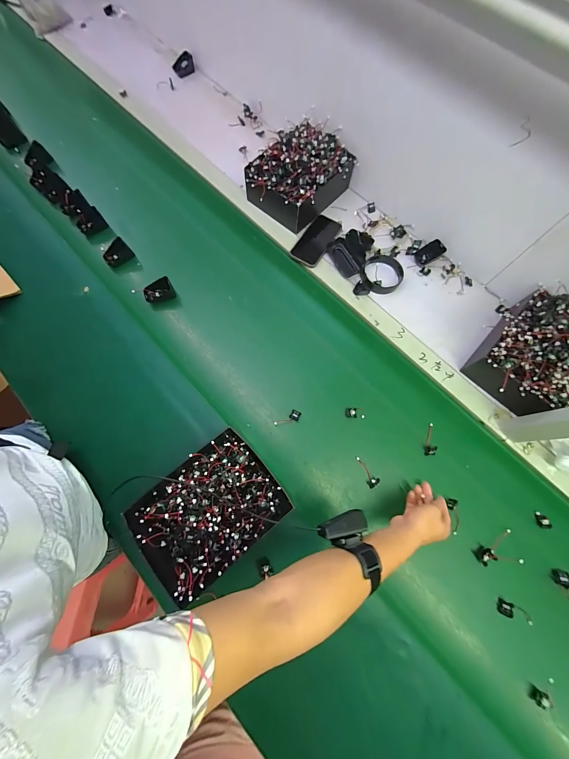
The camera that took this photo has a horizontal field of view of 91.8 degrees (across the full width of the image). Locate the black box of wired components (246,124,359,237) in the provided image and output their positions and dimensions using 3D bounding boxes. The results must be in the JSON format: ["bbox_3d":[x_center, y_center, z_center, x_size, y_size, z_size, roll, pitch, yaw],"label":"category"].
[{"bbox_3d":[0.036,-0.519,0.704,0.200,0.095,0.246,38,76,11],"label":"black box of wired components"}]

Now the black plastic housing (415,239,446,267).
[{"bbox_3d":[0.369,-0.322,0.702,0.069,0.016,0.042,-29,77,20],"label":"black plastic housing"}]

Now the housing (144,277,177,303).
[{"bbox_3d":[-0.299,-0.209,0.657,0.067,0.029,0.040,-27,76,-10],"label":"housing"}]

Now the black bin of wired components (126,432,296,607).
[{"bbox_3d":[-0.132,0.235,0.498,0.240,0.086,0.183,-37,76,-11],"label":"black bin of wired components"}]

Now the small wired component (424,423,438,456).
[{"bbox_3d":[0.309,0.126,0.576,0.021,0.010,0.068,16,74,3],"label":"small wired component"}]

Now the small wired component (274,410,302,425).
[{"bbox_3d":[0.007,0.079,0.582,0.059,0.013,0.025,-9,74,-5],"label":"small wired component"}]

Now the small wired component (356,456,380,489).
[{"bbox_3d":[0.166,0.187,0.555,0.022,0.014,0.064,-31,77,-11],"label":"small wired component"}]

